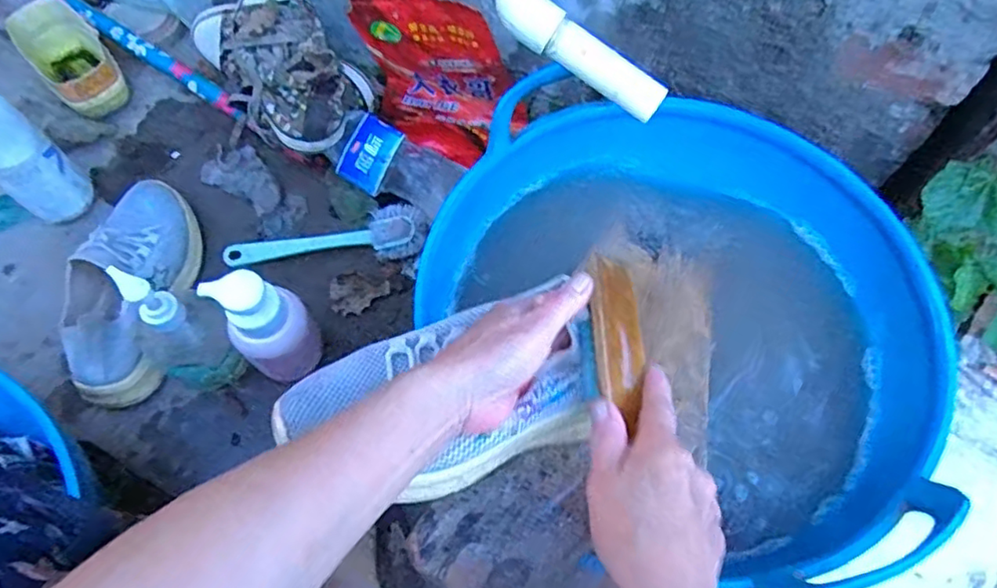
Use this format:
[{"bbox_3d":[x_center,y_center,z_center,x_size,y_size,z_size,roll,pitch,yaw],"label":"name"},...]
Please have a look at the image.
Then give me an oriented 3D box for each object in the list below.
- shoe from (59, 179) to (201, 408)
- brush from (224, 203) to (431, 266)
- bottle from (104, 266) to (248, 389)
[{"bbox_3d":[-0.355,-0.013,0.593,0.083,0.071,0.222,-1,65,-2],"label":"shoe"},{"bbox_3d":[-0.184,-0.061,0.653,0.211,0.033,0.060,-3,65,-3],"label":"brush"},{"bbox_3d":[-0.285,0.032,0.537,0.082,0.158,0.065,29,68,11],"label":"bottle"}]

